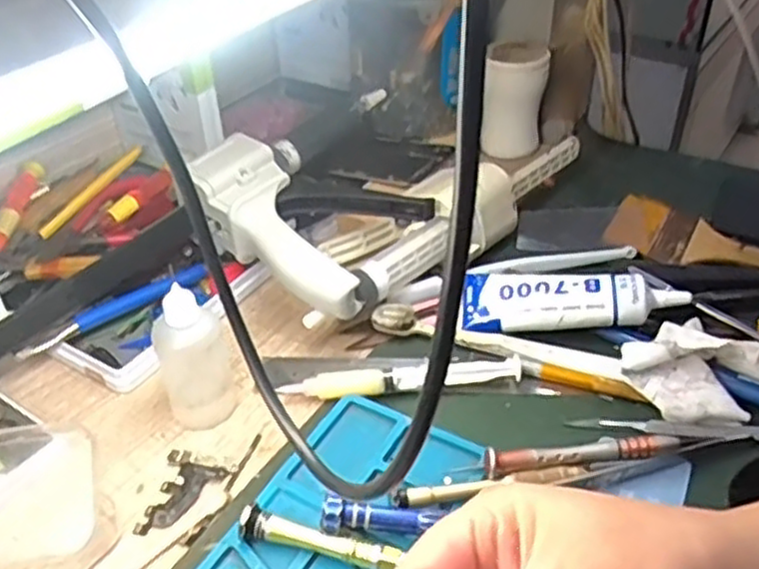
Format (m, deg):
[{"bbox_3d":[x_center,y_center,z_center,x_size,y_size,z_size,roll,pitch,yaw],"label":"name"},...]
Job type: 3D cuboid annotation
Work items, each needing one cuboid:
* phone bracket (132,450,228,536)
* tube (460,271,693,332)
[{"bbox_3d":[-0.101,0.100,0.365,0.031,0.004,0.046,19,42,25],"label":"phone bracket"},{"bbox_3d":[0.113,0.007,0.445,0.124,0.032,0.038,2,37,5],"label":"tube"}]

